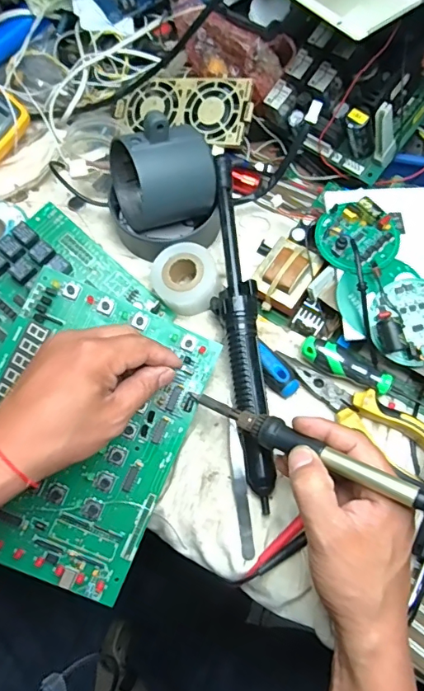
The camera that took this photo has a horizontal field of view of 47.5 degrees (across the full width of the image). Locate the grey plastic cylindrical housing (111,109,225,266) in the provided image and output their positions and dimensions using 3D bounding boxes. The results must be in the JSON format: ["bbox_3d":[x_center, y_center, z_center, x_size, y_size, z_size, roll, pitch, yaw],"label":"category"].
[{"bbox_3d":[-0.046,-0.140,0.436,0.099,0.108,0.087,-9,69,-4],"label":"grey plastic cylindrical housing"}]

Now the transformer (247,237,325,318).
[{"bbox_3d":[0.067,-0.062,0.444,0.048,0.035,0.058,29,71,11],"label":"transformer"}]

